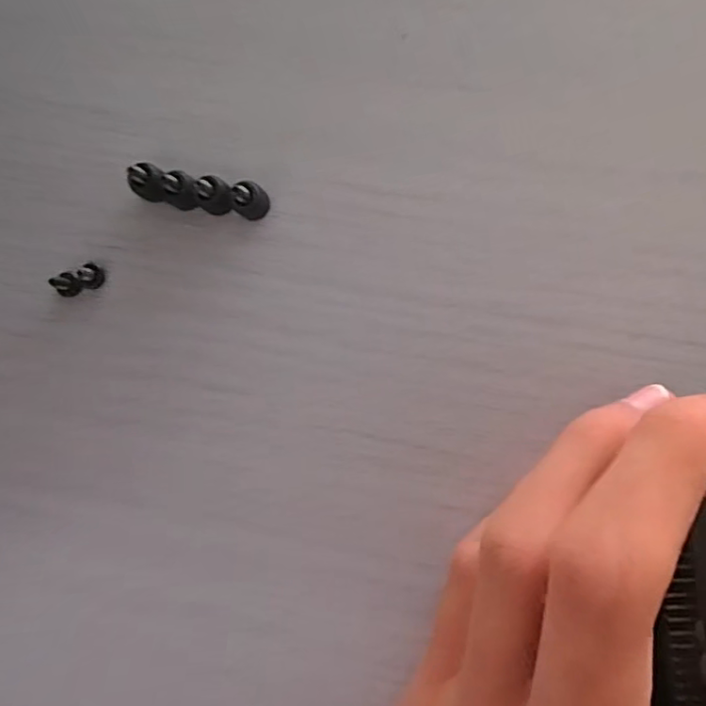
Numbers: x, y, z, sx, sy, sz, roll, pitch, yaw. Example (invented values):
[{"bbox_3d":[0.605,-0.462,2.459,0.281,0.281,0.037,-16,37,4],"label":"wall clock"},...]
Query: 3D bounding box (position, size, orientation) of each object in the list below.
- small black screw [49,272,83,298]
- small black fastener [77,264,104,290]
[{"bbox_3d":[-0.082,-0.019,0.165,0.006,0.007,0.007,13,91,9],"label":"small black screw"},{"bbox_3d":[-0.075,-0.022,0.166,0.006,0.006,0.007,11,91,9],"label":"small black fastener"}]

